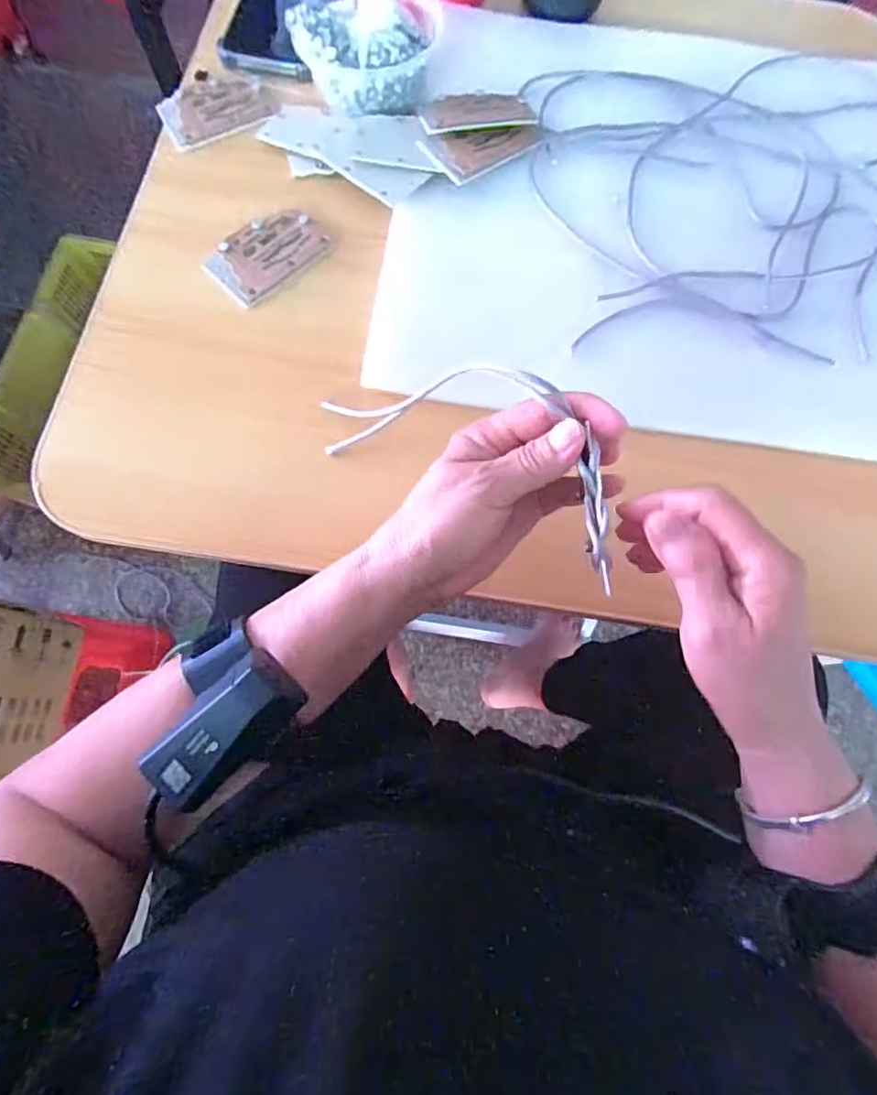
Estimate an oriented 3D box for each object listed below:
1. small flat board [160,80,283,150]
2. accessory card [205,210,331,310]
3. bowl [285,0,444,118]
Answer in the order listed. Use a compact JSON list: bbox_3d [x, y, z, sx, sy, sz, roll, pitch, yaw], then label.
[{"bbox_3d":[-0.175,-0.347,0.447,0.087,0.007,0.061,-26,77,-9],"label":"small flat board"},{"bbox_3d":[-0.125,-0.214,0.409,0.057,0.006,0.084,42,77,9],"label":"accessory card"},{"bbox_3d":[-0.053,-0.384,0.421,0.103,0.053,0.099,11,74,1],"label":"bowl"}]

